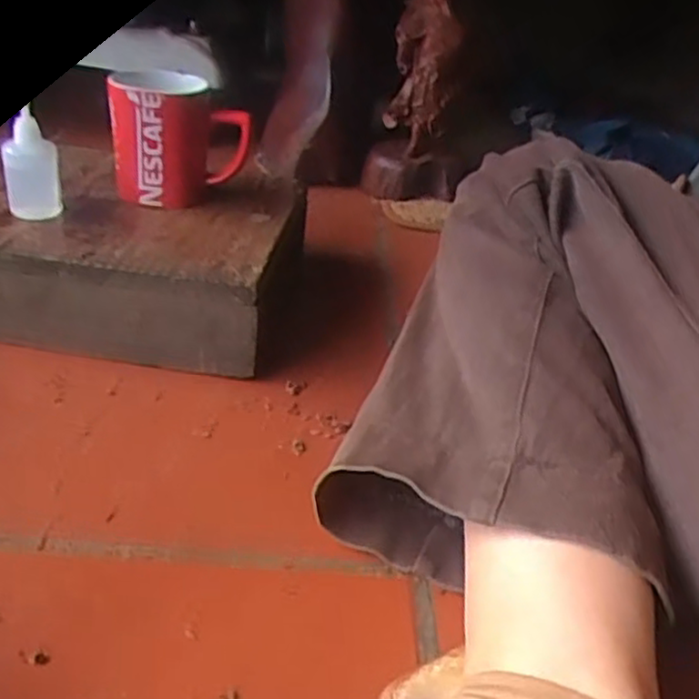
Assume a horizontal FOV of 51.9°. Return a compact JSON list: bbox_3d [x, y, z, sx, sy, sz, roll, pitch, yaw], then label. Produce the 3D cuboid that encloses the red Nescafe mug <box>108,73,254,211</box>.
[{"bbox_3d":[-0.136,-0.175,0.589,0.110,0.090,0.081,2,32,-10],"label":"red Nescafe mug"}]

